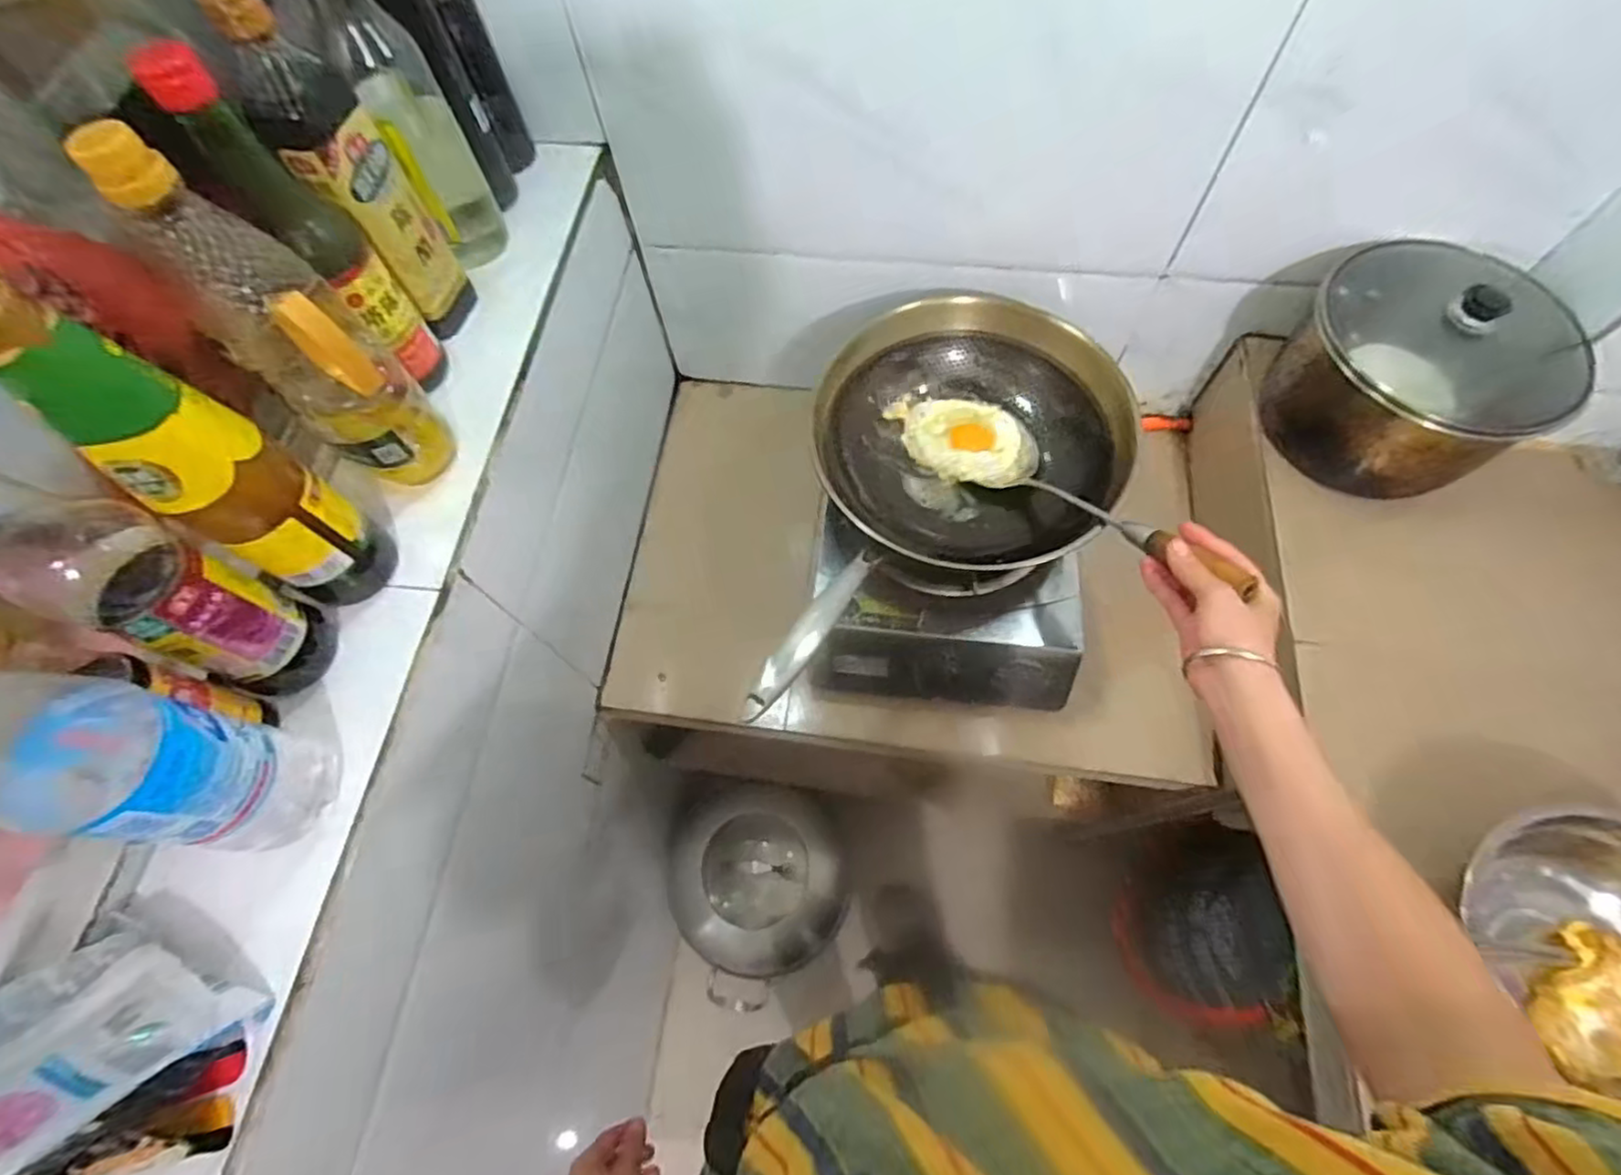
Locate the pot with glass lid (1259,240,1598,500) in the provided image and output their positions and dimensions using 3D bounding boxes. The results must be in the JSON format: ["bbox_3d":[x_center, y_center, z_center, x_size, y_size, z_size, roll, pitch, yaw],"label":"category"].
[{"bbox_3d":[0.594,-0.217,0.671,0.207,0.152,0.216,-1,66,2],"label":"pot with glass lid"}]

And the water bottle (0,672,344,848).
[{"bbox_3d":[-0.340,0.085,0.334,0.067,0.254,0.064,6,66,5],"label":"water bottle"}]

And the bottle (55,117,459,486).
[{"bbox_3d":[-0.320,-0.158,0.434,0.069,0.242,0.074,-41,70,-14],"label":"bottle"}]

